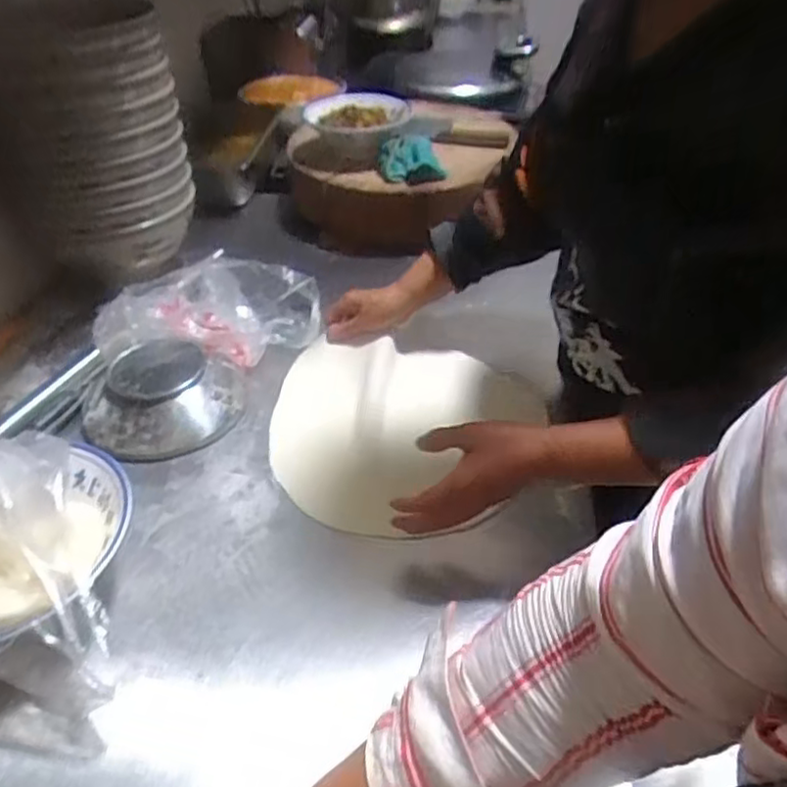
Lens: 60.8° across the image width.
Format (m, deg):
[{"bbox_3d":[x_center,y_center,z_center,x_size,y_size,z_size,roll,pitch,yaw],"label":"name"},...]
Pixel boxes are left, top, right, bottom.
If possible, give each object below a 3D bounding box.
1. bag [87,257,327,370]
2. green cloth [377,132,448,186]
[{"bbox_3d":[-0.241,-0.111,0.914,0.259,0.074,0.228,1,40,3],"label":"bag"},{"bbox_3d":[0.031,-0.379,1.089,0.101,0.054,0.105,-11,41,-11],"label":"green cloth"}]

